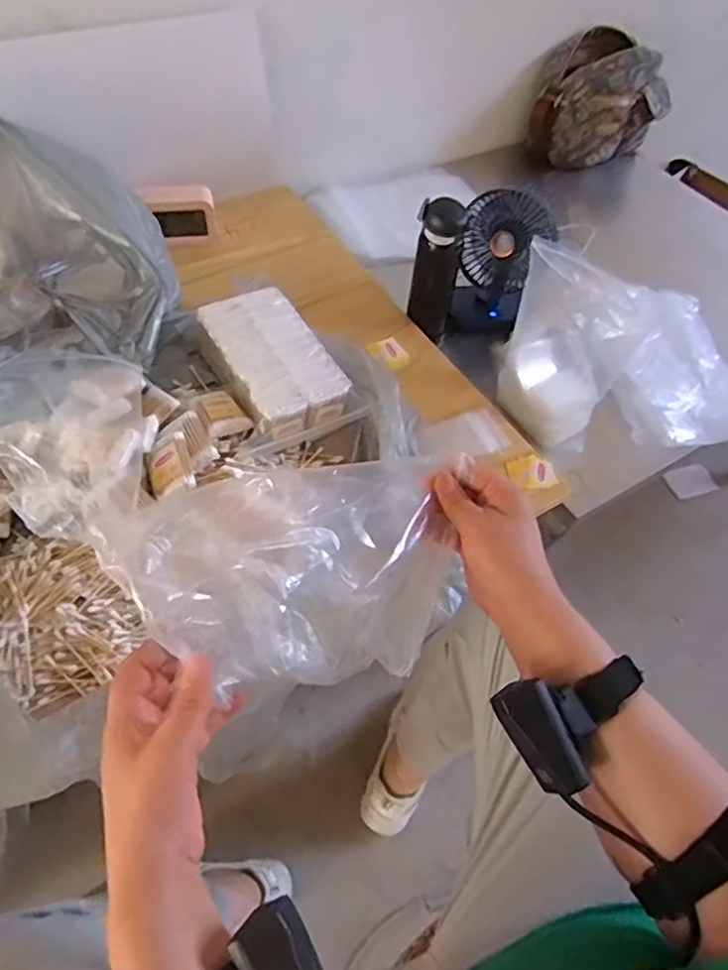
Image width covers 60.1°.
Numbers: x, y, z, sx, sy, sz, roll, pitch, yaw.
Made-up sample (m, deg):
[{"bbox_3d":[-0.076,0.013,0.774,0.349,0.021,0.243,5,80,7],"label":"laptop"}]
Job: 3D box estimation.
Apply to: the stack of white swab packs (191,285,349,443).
[{"bbox_3d":[-0.116,-0.160,0.807,0.118,0.058,0.210,-26,60,-21],"label":"stack of white swab packs"}]

